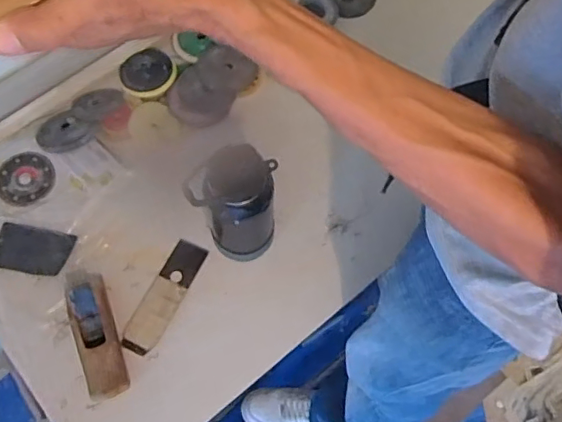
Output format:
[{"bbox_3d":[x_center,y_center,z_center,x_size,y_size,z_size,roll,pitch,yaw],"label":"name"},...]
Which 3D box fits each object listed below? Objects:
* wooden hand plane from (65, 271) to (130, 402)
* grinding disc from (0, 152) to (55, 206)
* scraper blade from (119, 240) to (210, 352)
[{"bbox_3d":[-0.261,0.164,0.779,0.057,0.051,0.188,-20,72,-9],"label":"wooden hand plane"},{"bbox_3d":[-0.403,-0.051,0.885,0.089,0.012,0.082,1,70,-2],"label":"grinding disc"},{"bbox_3d":[-0.170,0.125,0.826,0.049,0.007,0.173,24,69,11],"label":"scraper blade"}]

